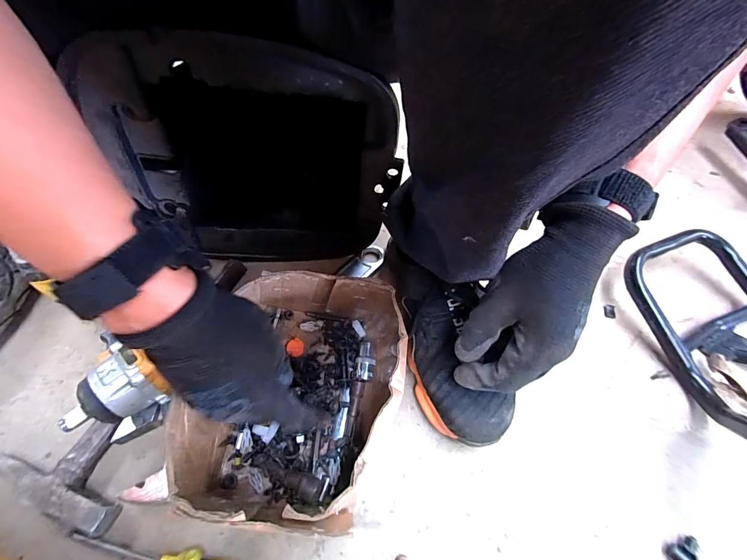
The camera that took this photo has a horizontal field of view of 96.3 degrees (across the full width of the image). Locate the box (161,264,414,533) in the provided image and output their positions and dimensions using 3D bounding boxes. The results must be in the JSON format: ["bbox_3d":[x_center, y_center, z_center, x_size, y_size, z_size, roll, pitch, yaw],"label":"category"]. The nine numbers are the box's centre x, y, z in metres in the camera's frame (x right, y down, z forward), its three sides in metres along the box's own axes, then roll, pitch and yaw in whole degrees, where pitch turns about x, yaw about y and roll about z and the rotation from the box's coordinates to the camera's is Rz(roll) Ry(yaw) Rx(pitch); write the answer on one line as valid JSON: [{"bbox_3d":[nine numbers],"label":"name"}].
[{"bbox_3d":[-0.067,0.095,0.299,0.174,0.115,0.207,8,56,3],"label":"box"}]

